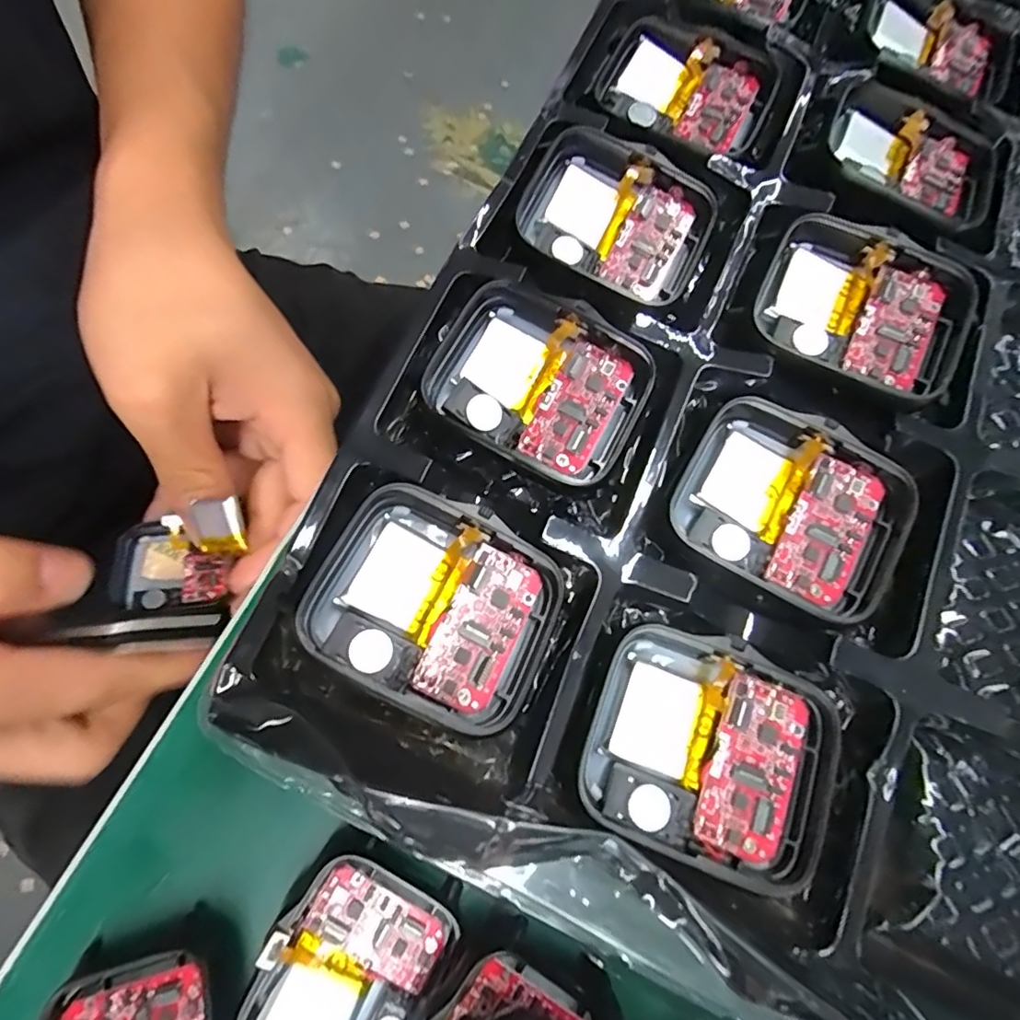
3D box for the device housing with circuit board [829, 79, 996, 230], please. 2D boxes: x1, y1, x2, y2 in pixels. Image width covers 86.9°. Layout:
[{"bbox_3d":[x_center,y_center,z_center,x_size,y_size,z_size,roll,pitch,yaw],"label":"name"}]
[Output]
[{"bbox_3d":[0.100,-0.089,0.135,0.041,0.008,0.035,33,74,4],"label":"device housing with circuit board"}]

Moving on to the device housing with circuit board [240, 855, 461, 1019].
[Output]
[{"bbox_3d":[-0.035,0.101,0.116,0.035,0.008,0.040,28,74,3],"label":"device housing with circuit board"}]

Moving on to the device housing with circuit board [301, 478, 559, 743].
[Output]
[{"bbox_3d":[-0.013,0.017,0.100,0.043,0.012,0.036,28,74,3],"label":"device housing with circuit board"}]

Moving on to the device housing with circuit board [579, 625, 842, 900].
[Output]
[{"bbox_3d":[0.037,0.044,0.098,0.042,0.007,0.037,25,74,2],"label":"device housing with circuit board"}]

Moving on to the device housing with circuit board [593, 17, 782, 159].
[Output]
[{"bbox_3d":[0.045,-0.108,0.140,0.044,0.009,0.032,26,74,2],"label":"device housing with circuit board"}]

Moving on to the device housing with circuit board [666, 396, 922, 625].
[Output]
[{"bbox_3d":[0.057,-0.001,0.109,0.043,0.007,0.037,36,74,5],"label":"device housing with circuit board"}]

